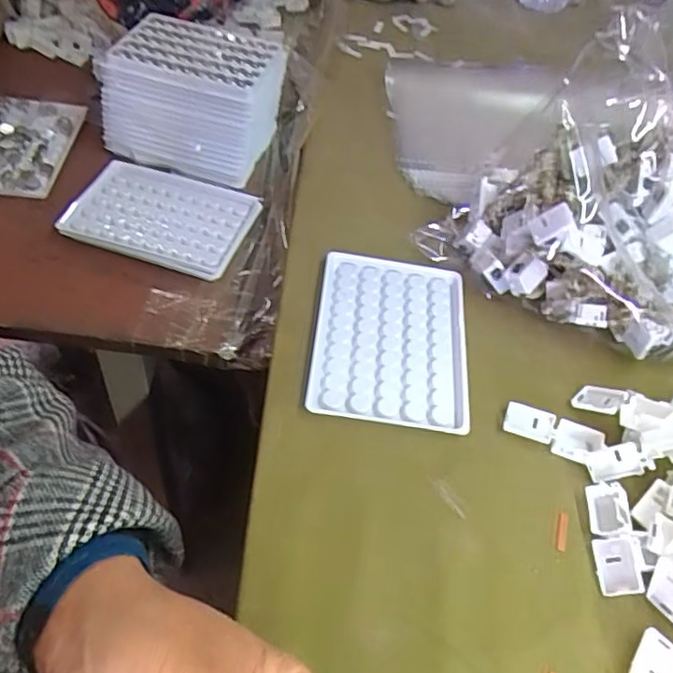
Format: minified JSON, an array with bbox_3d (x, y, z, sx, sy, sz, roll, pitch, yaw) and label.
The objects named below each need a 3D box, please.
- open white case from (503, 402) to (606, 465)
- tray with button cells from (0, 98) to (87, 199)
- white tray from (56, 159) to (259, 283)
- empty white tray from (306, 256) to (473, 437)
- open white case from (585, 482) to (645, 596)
[{"bbox_3d":[0.124,0.055,0.348,0.054,0.005,0.021,22,74,8],"label":"open white case"},{"bbox_3d":[-0.277,-0.167,0.515,0.089,0.008,0.126,5,51,-5],"label":"tray with button cells"},{"bbox_3d":[-0.138,-0.096,0.477,0.133,0.010,0.093,15,52,5],"label":"white tray"},{"bbox_3d":[0.035,0.000,0.380,0.095,0.008,0.124,8,51,-2],"label":"empty white tray"},{"bbox_3d":[0.143,0.104,0.312,0.022,0.009,0.055,-14,49,24],"label":"open white case"}]

